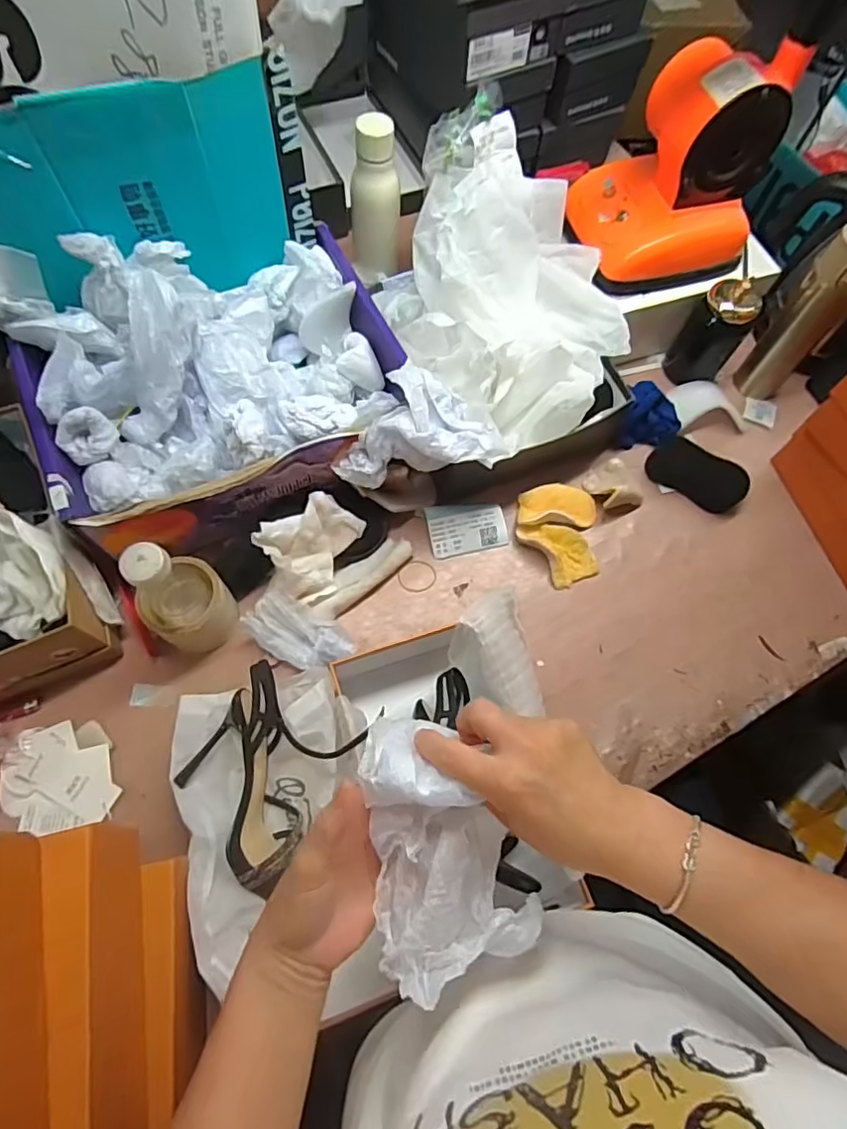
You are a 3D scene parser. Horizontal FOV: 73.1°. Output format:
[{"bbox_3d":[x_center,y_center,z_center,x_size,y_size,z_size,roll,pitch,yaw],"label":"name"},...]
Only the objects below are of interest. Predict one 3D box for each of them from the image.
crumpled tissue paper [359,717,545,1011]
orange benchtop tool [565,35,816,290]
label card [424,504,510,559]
[{"bbox_3d":[0.004,0.174,0.362,0.092,0.066,0.150,-20,70,-11],"label":"crumpled tissue paper"},{"bbox_3d":[0.315,-0.491,0.707,0.208,0.198,0.163,-12,69,-7],"label":"orange benchtop tool"},{"bbox_3d":[0.056,-0.046,0.729,0.100,0.006,0.064,-10,96,-7],"label":"label card"}]

